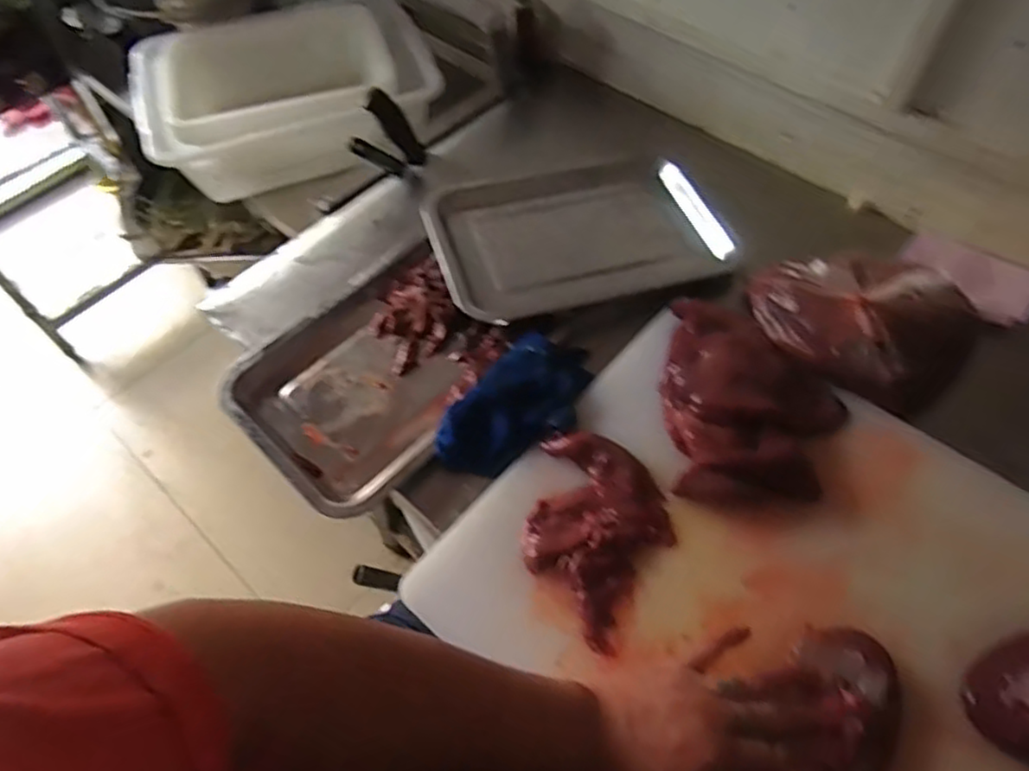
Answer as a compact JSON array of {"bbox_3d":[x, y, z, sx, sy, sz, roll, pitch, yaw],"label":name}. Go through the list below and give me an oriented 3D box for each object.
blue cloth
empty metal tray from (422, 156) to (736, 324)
[{"bbox_3d":[0.009,0.014,0.610,0.088,0.038,0.171,31,64,20],"label":"blue cloth"},{"bbox_3d":[0.065,-0.175,0.741,0.303,0.032,0.205,-17,59,-9],"label":"empty metal tray"}]

